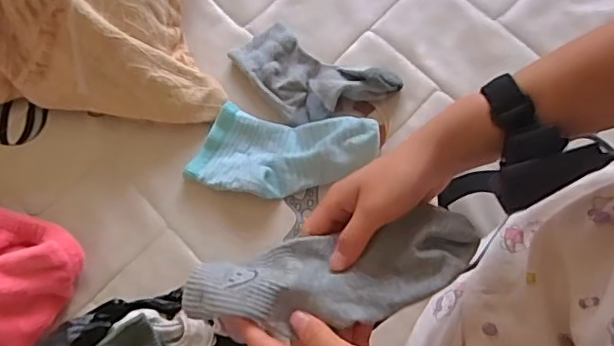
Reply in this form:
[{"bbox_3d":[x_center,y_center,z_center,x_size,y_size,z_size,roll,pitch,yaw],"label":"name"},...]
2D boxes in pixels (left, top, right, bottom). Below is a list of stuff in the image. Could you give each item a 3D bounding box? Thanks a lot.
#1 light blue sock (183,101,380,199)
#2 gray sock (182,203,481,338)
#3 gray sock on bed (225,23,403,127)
[{"bbox_3d":[-0.024,-0.021,0.578,0.183,0.040,0.090,8,73,4],"label":"light blue sock"},{"bbox_3d":[0.019,0.076,0.412,0.213,0.029,0.067,-11,72,-1],"label":"gray sock"},{"bbox_3d":[0.001,-0.103,0.607,0.170,0.033,0.087,30,76,10],"label":"gray sock on bed"}]

